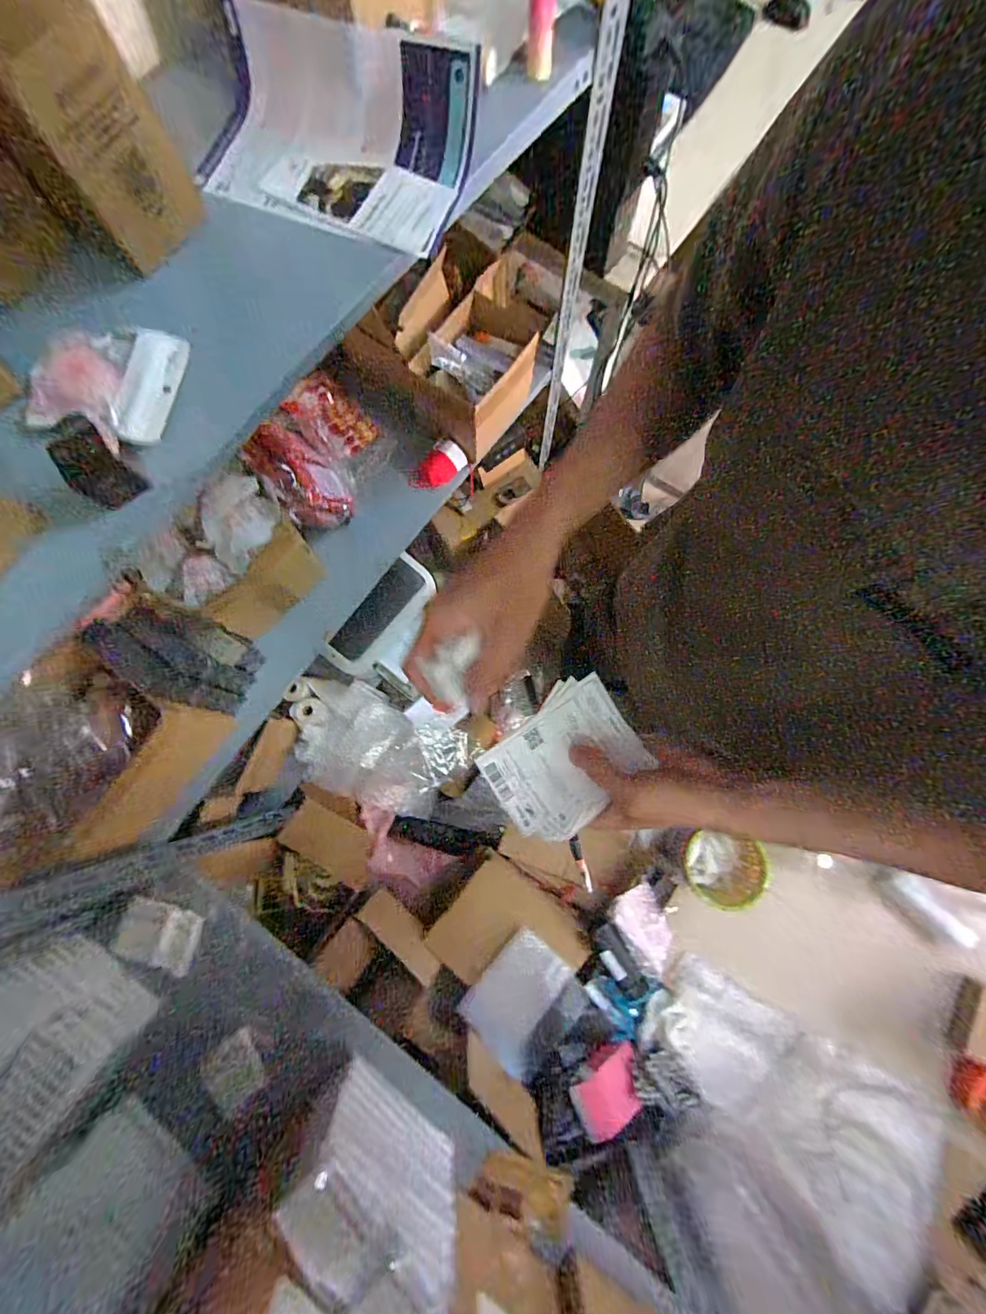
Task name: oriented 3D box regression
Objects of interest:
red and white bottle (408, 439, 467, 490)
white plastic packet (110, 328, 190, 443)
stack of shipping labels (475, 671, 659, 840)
[{"bbox_3d":[-0.120,-0.411,1.003,0.121,0.083,0.070,-40,81,-6],"label":"red and white bottle"},{"bbox_3d":[-0.352,-0.277,0.471,0.044,0.008,0.122,17,82,-28],"label":"white plastic packet"},{"bbox_3d":[0.060,0.083,0.382,0.126,0.024,0.095,-36,80,-6],"label":"stack of shipping labels"}]

